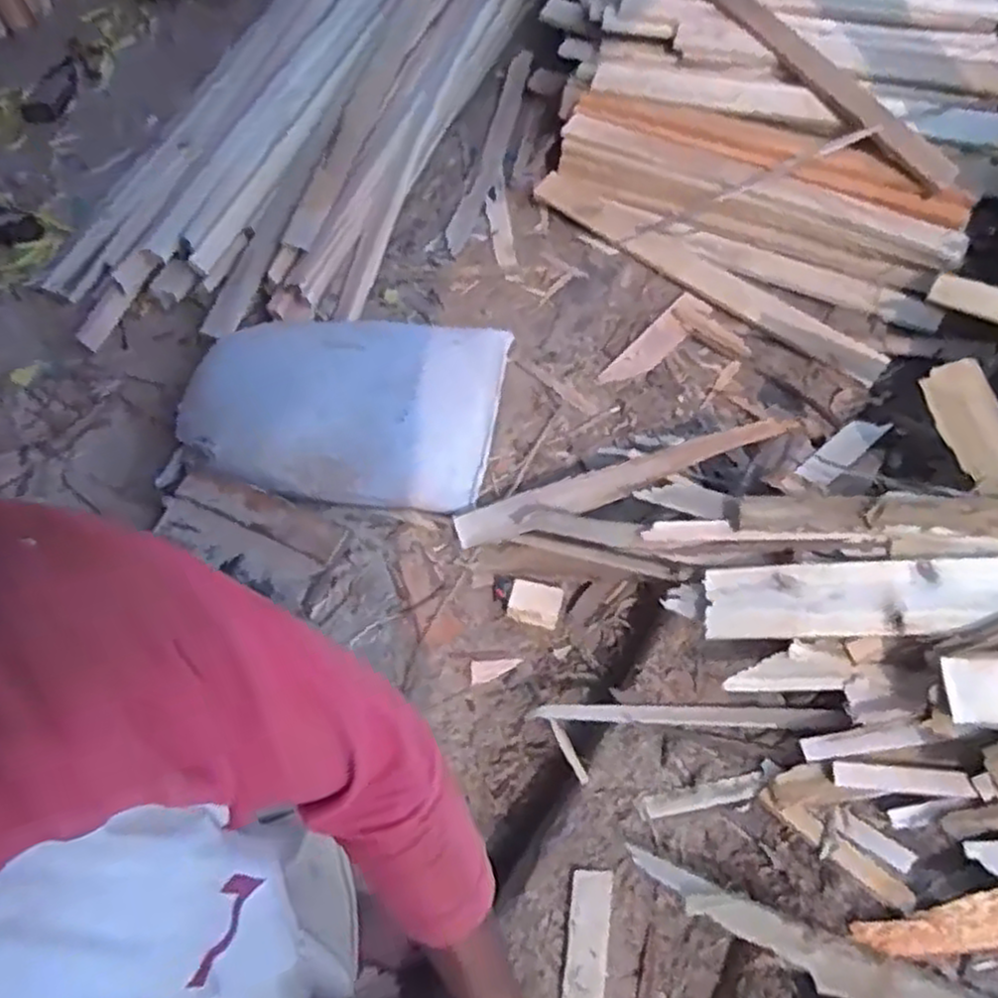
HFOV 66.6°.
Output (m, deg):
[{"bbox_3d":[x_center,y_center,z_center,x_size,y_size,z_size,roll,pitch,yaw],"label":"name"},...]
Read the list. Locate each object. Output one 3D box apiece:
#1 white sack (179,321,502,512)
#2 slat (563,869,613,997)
[{"bbox_3d":[-0.406,-0.248,1.875,0.799,0.122,0.574,5,59,7],"label":"white sack"},{"bbox_3d":[0.116,0.665,1.031,0.056,0.021,0.294,-4,52,20],"label":"slat"}]

